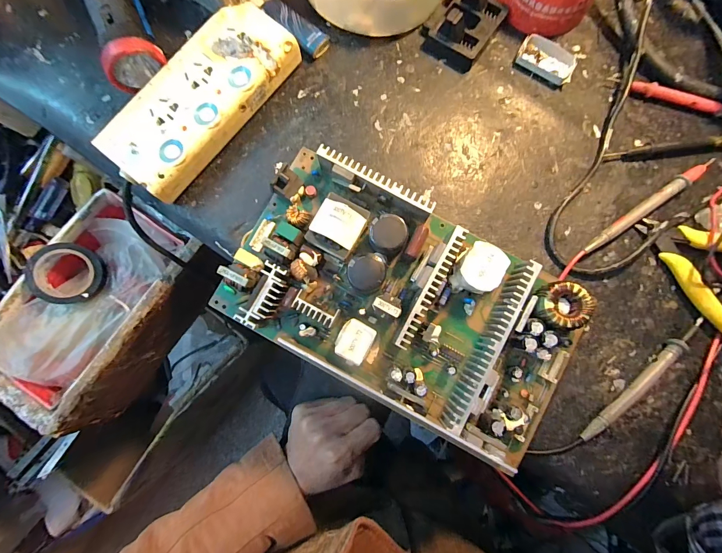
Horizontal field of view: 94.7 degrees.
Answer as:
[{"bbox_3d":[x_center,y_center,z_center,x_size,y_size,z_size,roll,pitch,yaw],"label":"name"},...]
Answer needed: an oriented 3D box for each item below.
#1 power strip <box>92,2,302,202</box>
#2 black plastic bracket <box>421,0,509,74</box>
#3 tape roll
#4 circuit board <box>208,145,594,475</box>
[{"bbox_3d":[-0.133,-0.148,0.281,0.066,0.035,0.170,40,84,4],"label":"power strip"},{"bbox_3d":[0.091,-0.230,0.297,0.058,0.025,0.070,34,84,4],"label":"black plastic bracket"},{"bbox_3d":[-0.307,-0.003,0.348,0.065,0.016,0.061,-1,93,-28],"label":"tape roll"},{"bbox_3d":[0.035,0.019,0.260,0.270,0.035,0.150,27,84,3],"label":"circuit board"}]

